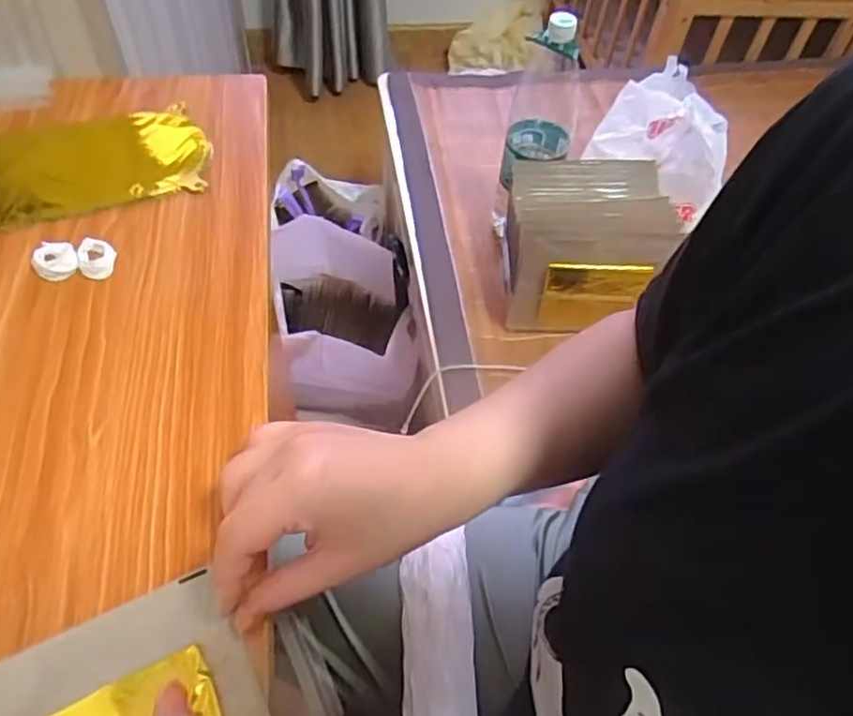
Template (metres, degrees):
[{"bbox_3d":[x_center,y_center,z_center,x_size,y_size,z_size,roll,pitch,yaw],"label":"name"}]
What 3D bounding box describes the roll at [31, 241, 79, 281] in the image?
[{"bbox_3d":[-0.261,-0.069,0.476,0.029,0.008,0.031,2,52,-3],"label":"roll"}]

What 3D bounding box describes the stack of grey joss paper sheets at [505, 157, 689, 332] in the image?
[{"bbox_3d":[0.203,-0.153,0.903,0.191,0.154,0.168,2,53,-2],"label":"stack of grey joss paper sheets"}]

